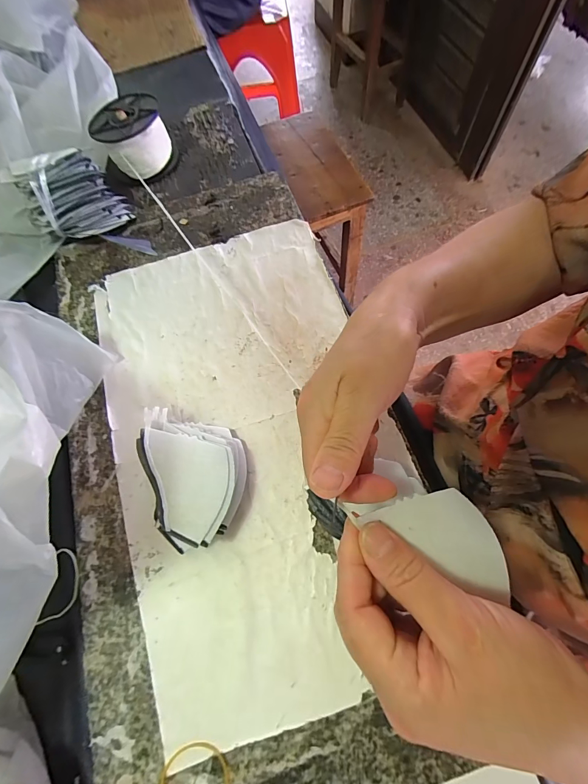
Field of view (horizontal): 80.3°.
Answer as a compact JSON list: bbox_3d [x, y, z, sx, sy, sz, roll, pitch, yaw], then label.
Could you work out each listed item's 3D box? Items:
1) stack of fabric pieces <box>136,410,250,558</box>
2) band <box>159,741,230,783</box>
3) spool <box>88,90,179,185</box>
[{"bbox_3d":[-0.079,0.063,0.288,0.072,0.048,0.114,-18,68,-4],"label":"stack of fabric pieces"},{"bbox_3d":[-0.067,0.262,0.231,0.046,0.004,0.047,-1,68,3],"label":"band"},{"bbox_3d":[-0.207,-0.329,0.453,0.087,0.057,0.090,-1,68,3],"label":"spool"}]

